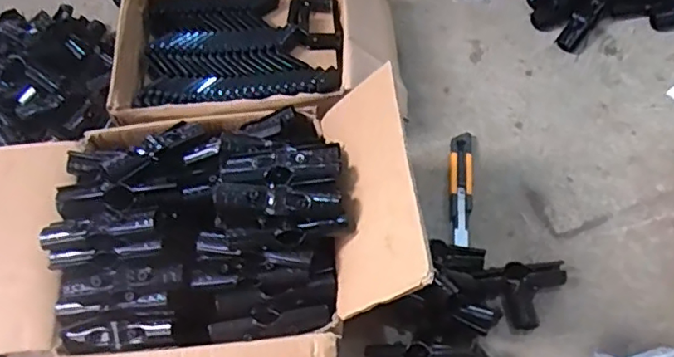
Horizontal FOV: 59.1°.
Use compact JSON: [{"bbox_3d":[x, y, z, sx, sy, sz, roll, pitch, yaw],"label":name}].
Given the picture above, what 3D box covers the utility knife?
[{"bbox_3d":[0.177,0.014,0.851,0.034,0.011,0.175,6,62,6],"label":"utility knife"}]

